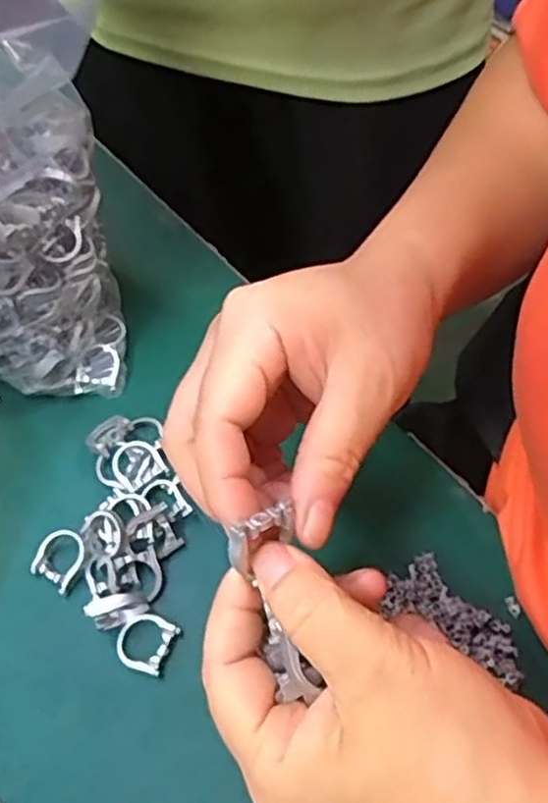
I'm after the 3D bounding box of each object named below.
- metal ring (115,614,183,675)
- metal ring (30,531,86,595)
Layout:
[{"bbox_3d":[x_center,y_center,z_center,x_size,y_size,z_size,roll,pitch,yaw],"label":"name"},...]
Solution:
[{"bbox_3d":[-0.054,0.100,0.291,0.024,0.005,0.022,21,59,18],"label":"metal ring"},{"bbox_3d":[-0.096,0.069,0.312,0.023,0.009,0.024,27,61,21],"label":"metal ring"}]

